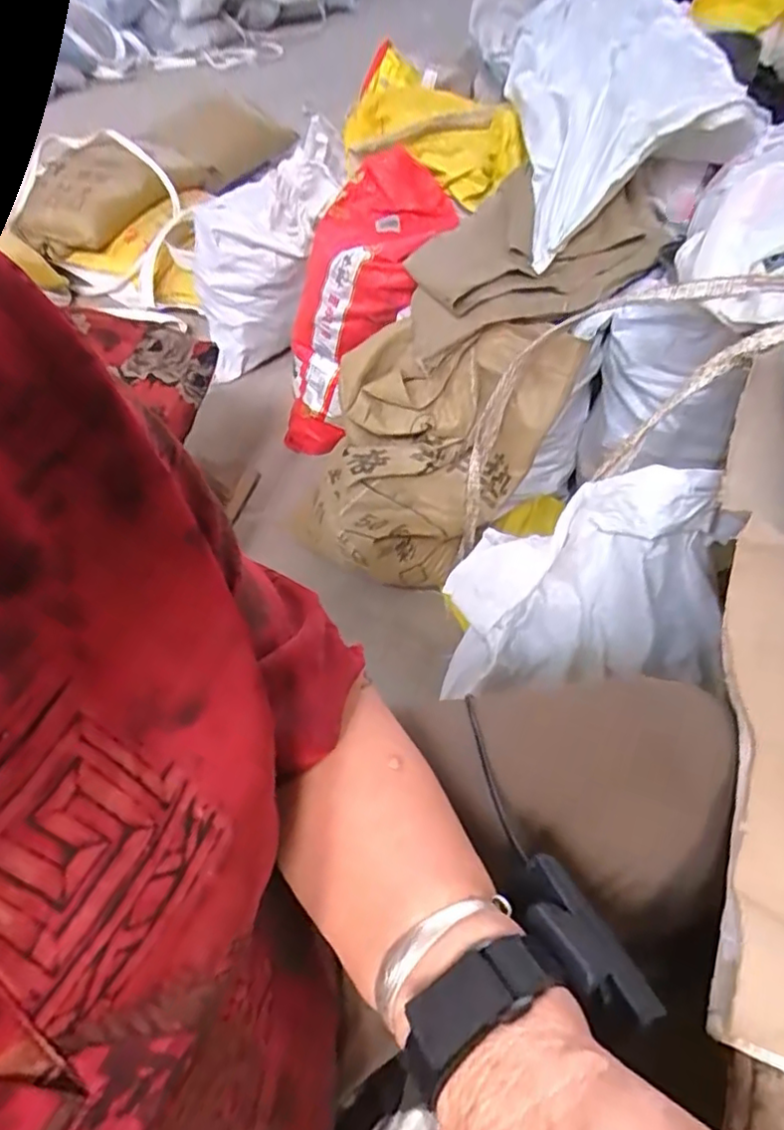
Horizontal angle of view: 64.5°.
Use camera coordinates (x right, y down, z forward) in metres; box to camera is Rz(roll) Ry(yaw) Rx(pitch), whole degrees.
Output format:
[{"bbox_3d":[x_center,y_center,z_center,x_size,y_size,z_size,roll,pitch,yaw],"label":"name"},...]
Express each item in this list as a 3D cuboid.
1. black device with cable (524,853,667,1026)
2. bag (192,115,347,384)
[{"bbox_3d":[0.075,0.150,0.250,0.029,0.023,0.068,-26,53,-18],"label":"black device with cable"},{"bbox_3d":[-0.273,-0.634,1.250,0.240,0.523,0.161,21,45,-23],"label":"bag"}]

